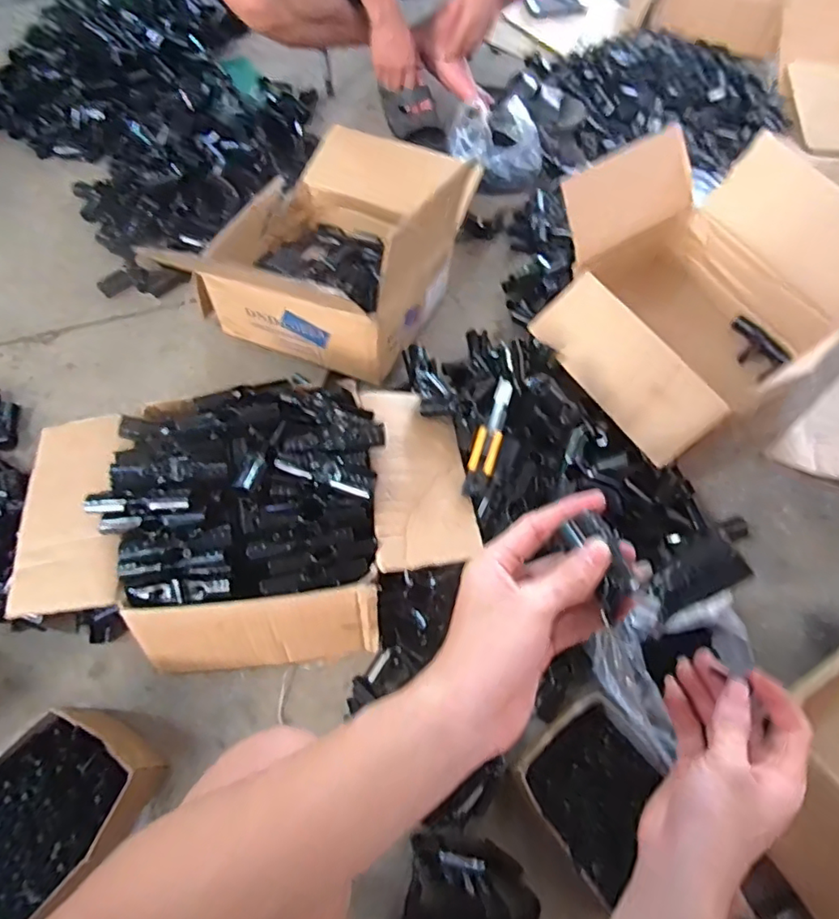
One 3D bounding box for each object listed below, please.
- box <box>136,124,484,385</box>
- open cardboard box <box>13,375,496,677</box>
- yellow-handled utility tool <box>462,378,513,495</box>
[{"bbox_3d":[-0.116,-0.406,0.970,0.351,0.233,0.469,24,65,10],"label":"box"},{"bbox_3d":[-0.218,0.078,0.762,0.558,0.173,0.342,-4,64,-4],"label":"open cardboard box"},{"bbox_3d":[0.101,-0.036,0.807,0.037,0.014,0.191,17,64,6],"label":"yellow-handled utility tool"}]

